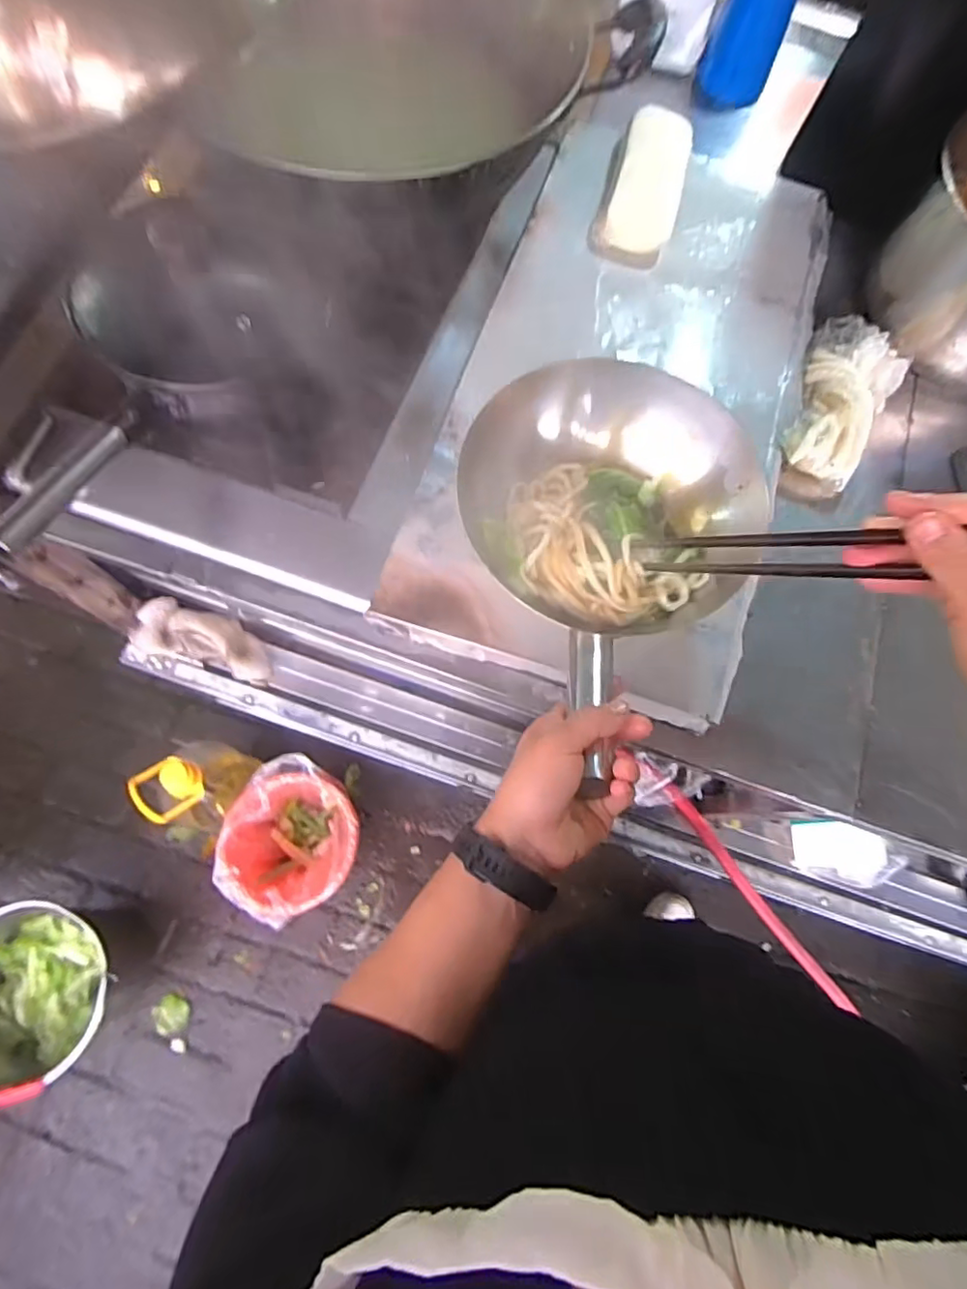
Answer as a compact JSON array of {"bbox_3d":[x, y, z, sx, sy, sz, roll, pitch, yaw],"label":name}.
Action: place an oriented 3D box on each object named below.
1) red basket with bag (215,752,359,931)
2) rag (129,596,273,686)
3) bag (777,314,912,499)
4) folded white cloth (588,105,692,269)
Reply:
[{"bbox_3d":[-0.349,0.377,1.126,0.231,0.230,0.248,0,70,-1],"label":"red basket with bag"},{"bbox_3d":[-0.368,-0.004,0.760,0.190,0.043,0.072,16,71,4],"label":"rag"},{"bbox_3d":[0.368,-0.254,0.603,0.088,0.066,0.203,28,72,9],"label":"bag"},{"bbox_3d":[0.179,-0.508,0.646,0.084,0.032,0.193,16,83,4],"label":"folded white cloth"}]

